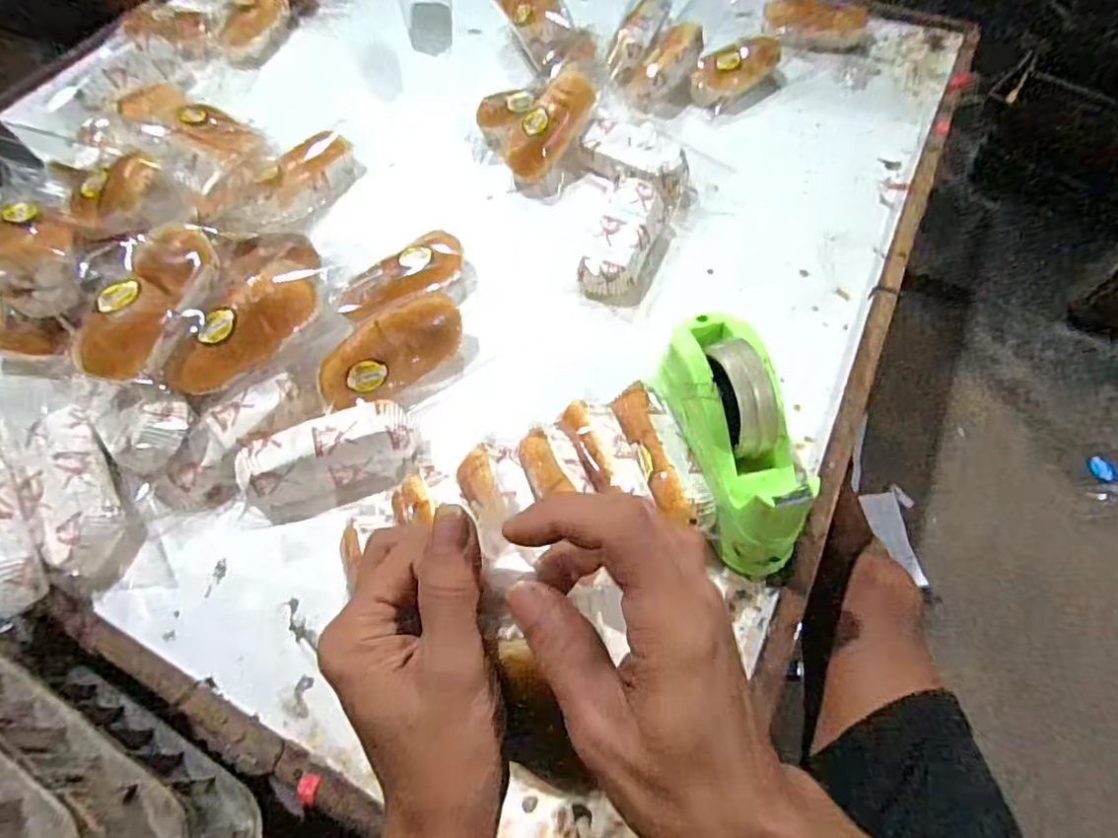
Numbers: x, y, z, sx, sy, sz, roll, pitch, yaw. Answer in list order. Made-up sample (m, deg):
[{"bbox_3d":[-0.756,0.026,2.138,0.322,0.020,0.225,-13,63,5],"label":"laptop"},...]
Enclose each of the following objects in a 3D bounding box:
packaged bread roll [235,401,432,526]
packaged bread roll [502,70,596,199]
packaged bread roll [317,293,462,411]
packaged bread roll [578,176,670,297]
[{"bbox_3d":[-0.199,0.039,0.499,0.153,0.064,0.061,-19,62,-9],"label":"packaged bread roll"},{"bbox_3d":[-0.013,-0.356,0.692,0.084,0.053,0.167,24,80,13],"label":"packaged bread roll"},{"bbox_3d":[-0.161,-0.065,0.546,0.144,0.067,0.042,-39,24,-22],"label":"packaged bread roll"},{"bbox_3d":[0.073,-0.204,0.637,0.072,0.049,0.164,21,63,12],"label":"packaged bread roll"}]

